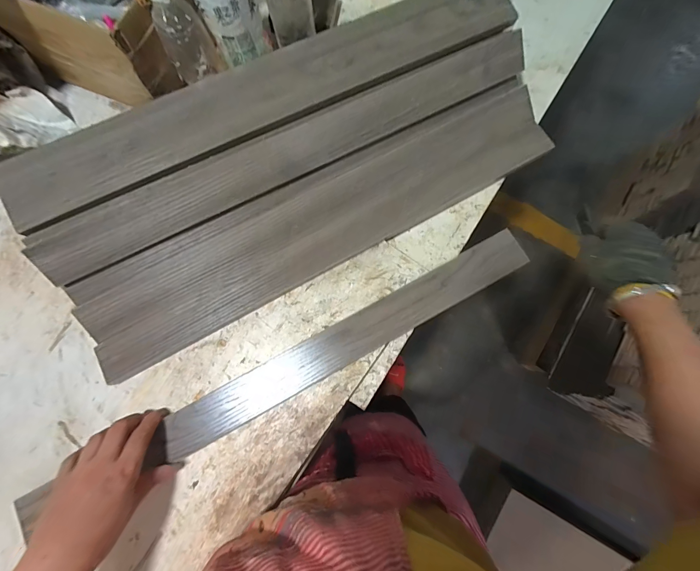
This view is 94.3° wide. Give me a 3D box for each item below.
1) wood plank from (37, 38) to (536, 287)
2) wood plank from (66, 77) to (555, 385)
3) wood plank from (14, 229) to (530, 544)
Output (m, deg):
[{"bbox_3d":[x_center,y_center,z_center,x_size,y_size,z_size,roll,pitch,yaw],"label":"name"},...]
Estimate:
[{"bbox_3d":[-0.056,-0.167,0.398,0.632,0.012,0.056,-28,115,-7],"label":"wood plank"},{"bbox_3d":[-0.025,-0.085,0.421,0.632,0.014,0.121,-27,94,-6],"label":"wood plank"},{"bbox_3d":[-0.072,0.106,0.390,0.649,0.010,0.049,-28,80,-5],"label":"wood plank"}]

